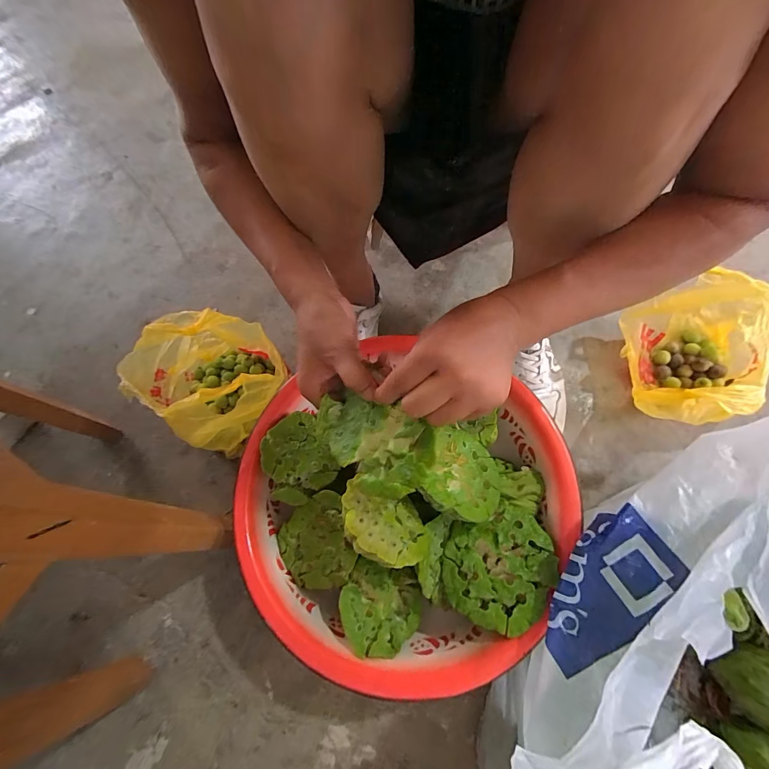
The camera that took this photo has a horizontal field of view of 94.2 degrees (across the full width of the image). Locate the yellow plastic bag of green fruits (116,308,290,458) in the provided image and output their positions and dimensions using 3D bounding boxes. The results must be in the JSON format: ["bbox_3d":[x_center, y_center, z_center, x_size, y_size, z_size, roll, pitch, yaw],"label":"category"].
[{"bbox_3d":[-0.220,-0.013,0.473,0.167,0.143,0.158,33,71,15],"label":"yellow plastic bag of green fruits"}]

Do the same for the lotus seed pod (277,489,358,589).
[{"bbox_3d":[-0.068,0.167,0.383,0.086,0.038,0.088,-3,82,22],"label":"lotus seed pod"}]

